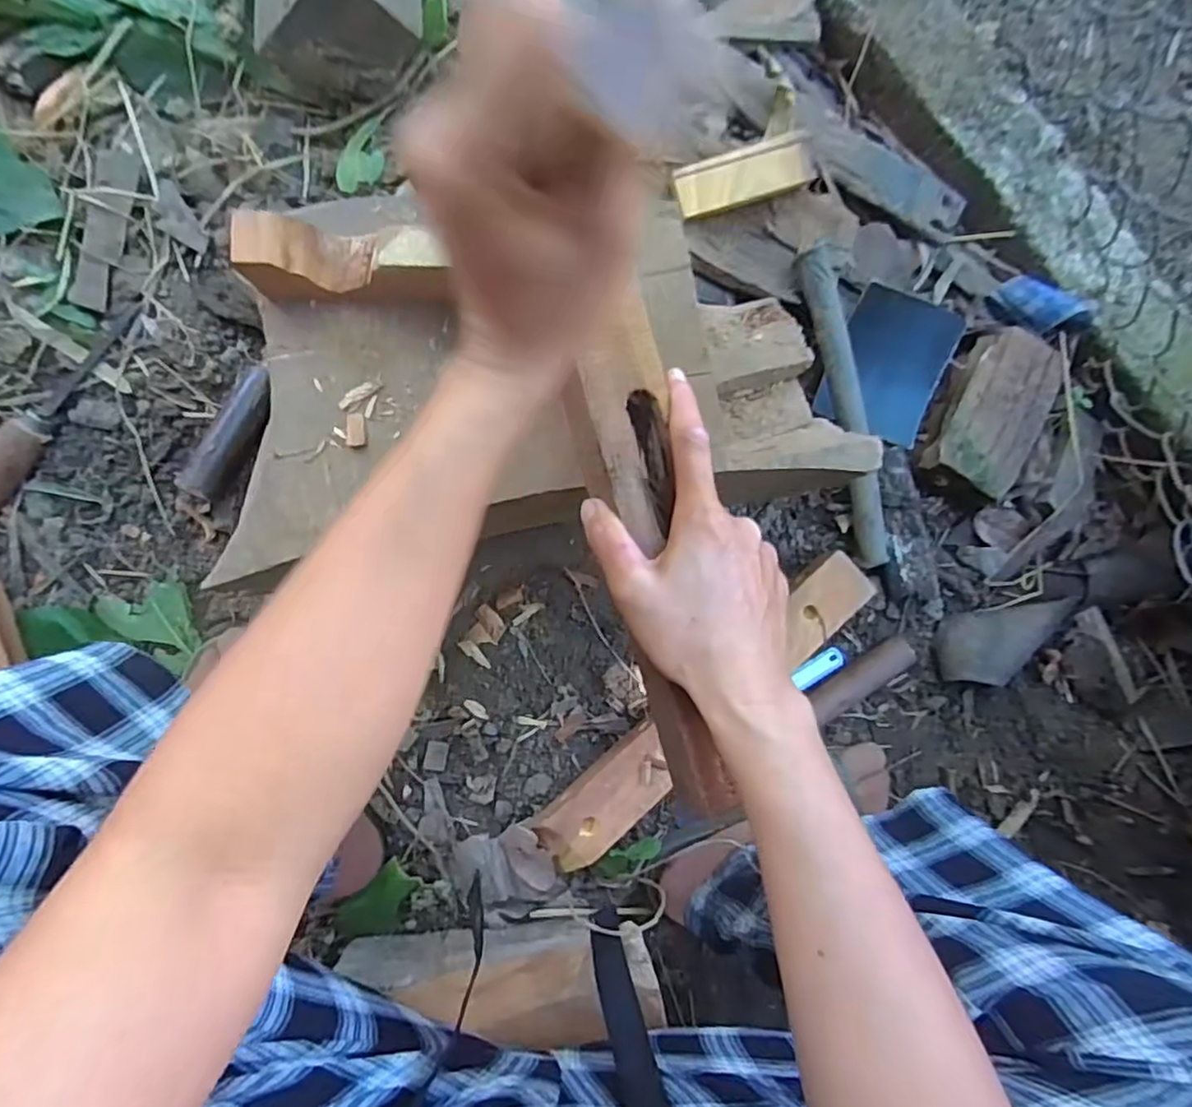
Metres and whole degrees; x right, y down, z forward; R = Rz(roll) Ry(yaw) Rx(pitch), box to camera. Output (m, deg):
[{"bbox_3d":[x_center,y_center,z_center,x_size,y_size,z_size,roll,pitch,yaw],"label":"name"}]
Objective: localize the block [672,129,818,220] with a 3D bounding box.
[{"bbox_3d":[0.122,-0.314,0.541,0.117,0.022,0.042,-18,98,-3],"label":"block"}]

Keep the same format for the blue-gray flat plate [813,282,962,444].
[{"bbox_3d":[0.268,-0.172,0.592,0.095,0.017,0.118,22,109,5],"label":"blue-gray flat plate"}]

